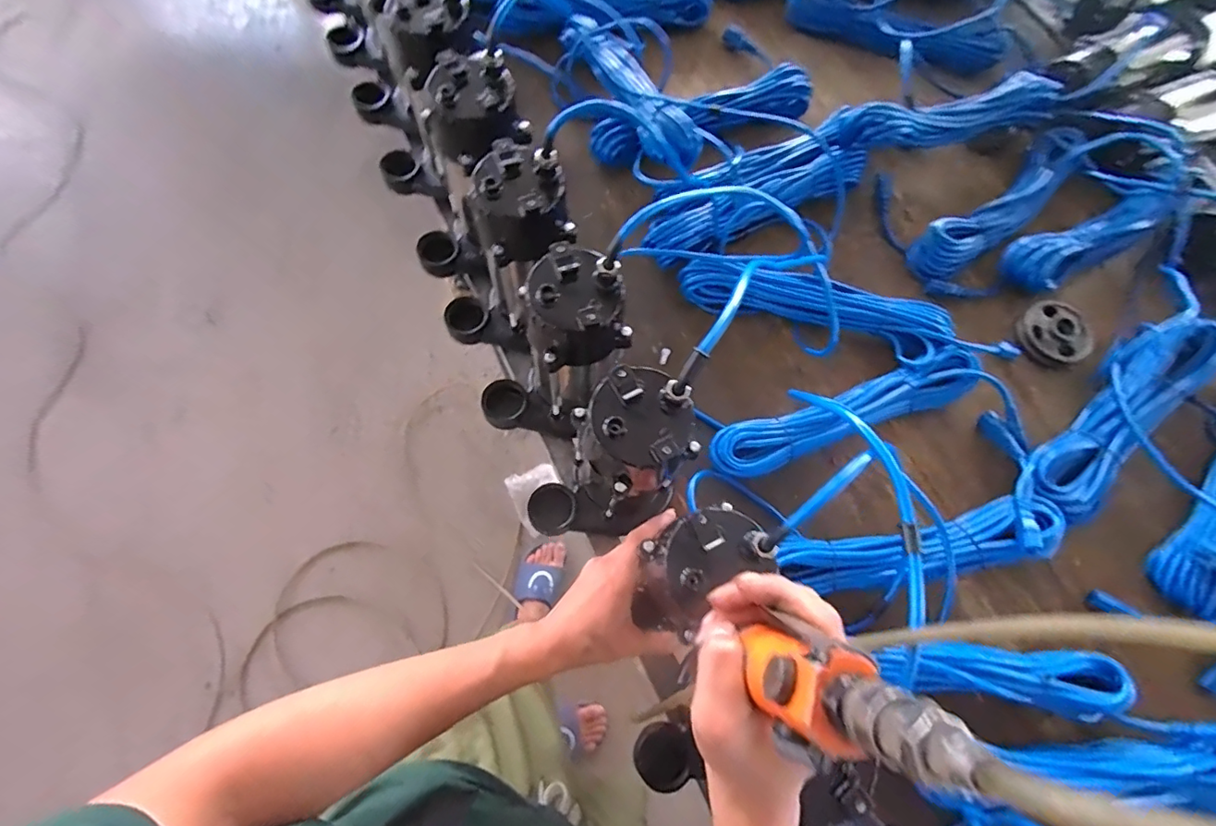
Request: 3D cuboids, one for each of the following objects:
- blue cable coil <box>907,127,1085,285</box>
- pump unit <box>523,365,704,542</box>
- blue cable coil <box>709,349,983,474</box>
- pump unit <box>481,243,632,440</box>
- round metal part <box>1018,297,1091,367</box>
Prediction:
[{"bbox_3d":[0.563,-0.295,0.769,0.347,0.054,0.083,-38,76,-13],"label":"blue cable coil"},{"bbox_3d":[-0.005,0.058,0.510,0.149,0.227,0.099,-37,76,-13],"label":"pump unit"},{"bbox_3d":[0.289,-0.002,0.655,0.353,0.052,0.069,-19,73,-9],"label":"blue cable coil"},{"bbox_3d":[-0.061,-0.050,0.549,0.152,0.221,0.096,-29,75,-11],"label":"pump unit"},{"bbox_3d":[0.598,-0.107,0.720,0.090,0.029,0.088,1,71,-2],"label":"round metal part"}]

